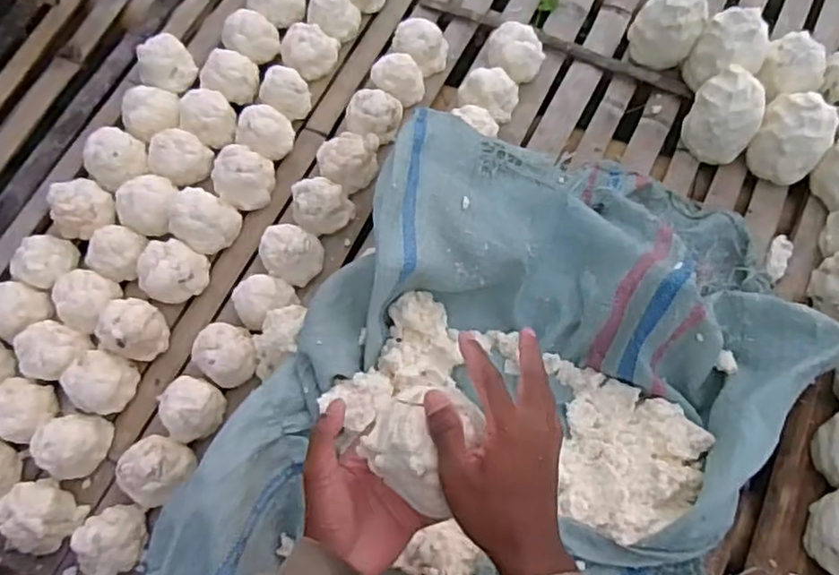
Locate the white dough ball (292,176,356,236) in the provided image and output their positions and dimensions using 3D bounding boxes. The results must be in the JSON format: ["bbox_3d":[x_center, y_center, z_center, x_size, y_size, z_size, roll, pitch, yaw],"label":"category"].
[{"bbox_3d":[-0.119,-0.101,0.796,0.069,0.045,0.060,-24,73,-13],"label":"white dough ball"}]

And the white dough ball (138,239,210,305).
[{"bbox_3d":[-0.287,-0.018,0.761,0.063,0.046,0.069,2,69,-4],"label":"white dough ball"}]

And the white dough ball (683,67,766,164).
[{"bbox_3d":[0.389,-0.217,0.838,0.089,0.102,0.073,36,74,11],"label":"white dough ball"}]

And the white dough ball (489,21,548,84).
[{"bbox_3d":[0.131,-0.320,0.889,0.072,0.047,0.061,9,69,-1],"label":"white dough ball"}]

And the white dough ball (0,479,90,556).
[{"bbox_3d":[-0.391,0.234,0.671,0.069,0.057,0.063,37,74,11],"label":"white dough ball"}]

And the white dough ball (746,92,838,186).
[{"bbox_3d":[0.470,-0.189,0.830,0.088,0.092,0.075,34,73,10],"label":"white dough ball"}]

